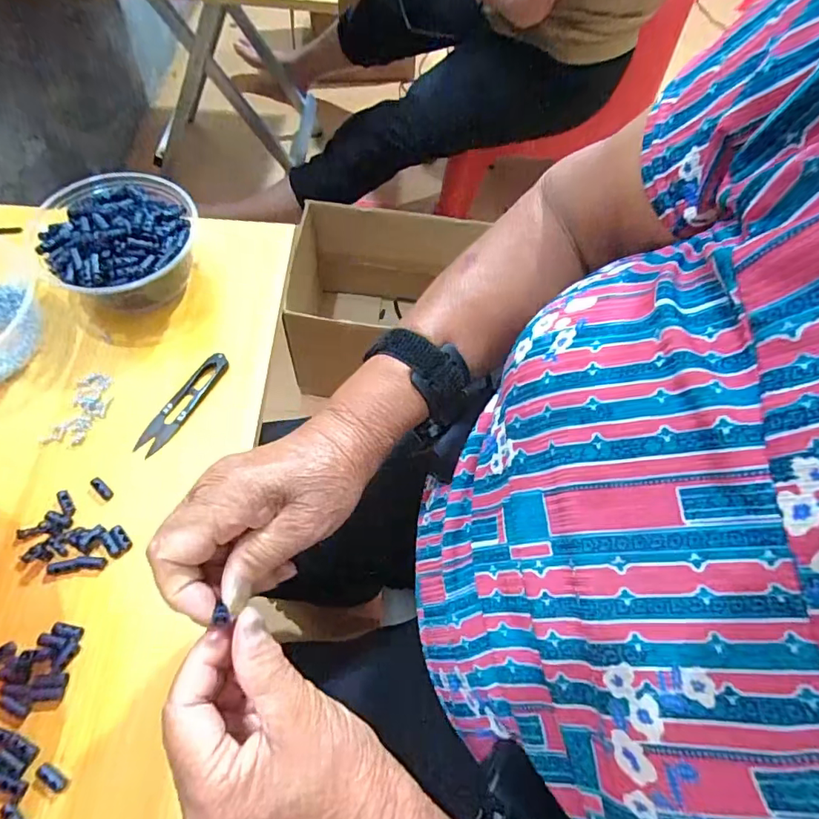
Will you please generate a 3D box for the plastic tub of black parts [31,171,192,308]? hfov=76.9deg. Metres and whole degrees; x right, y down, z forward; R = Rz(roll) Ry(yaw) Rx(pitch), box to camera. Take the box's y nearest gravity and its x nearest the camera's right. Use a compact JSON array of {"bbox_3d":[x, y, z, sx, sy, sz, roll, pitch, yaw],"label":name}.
[{"bbox_3d":[-0.246,-0.141,0.450,0.124,0.066,0.120,2,58,-2],"label":"plastic tub of black parts"}]

